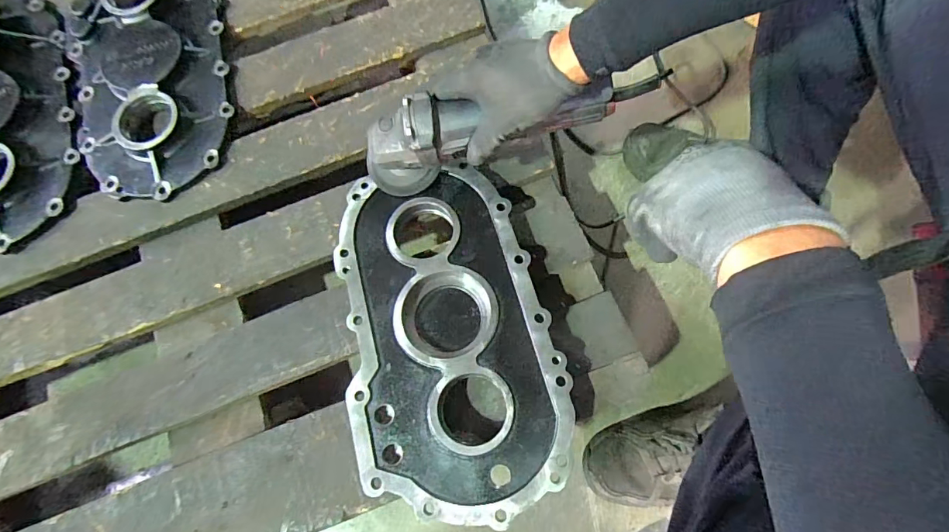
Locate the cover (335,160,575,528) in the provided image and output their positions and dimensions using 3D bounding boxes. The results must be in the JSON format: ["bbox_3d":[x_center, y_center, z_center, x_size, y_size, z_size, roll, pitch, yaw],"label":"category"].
[{"bbox_3d":[-0.031,0.066,0.524,0.229,0.064,0.406,-11,74,0],"label":"cover"}]

